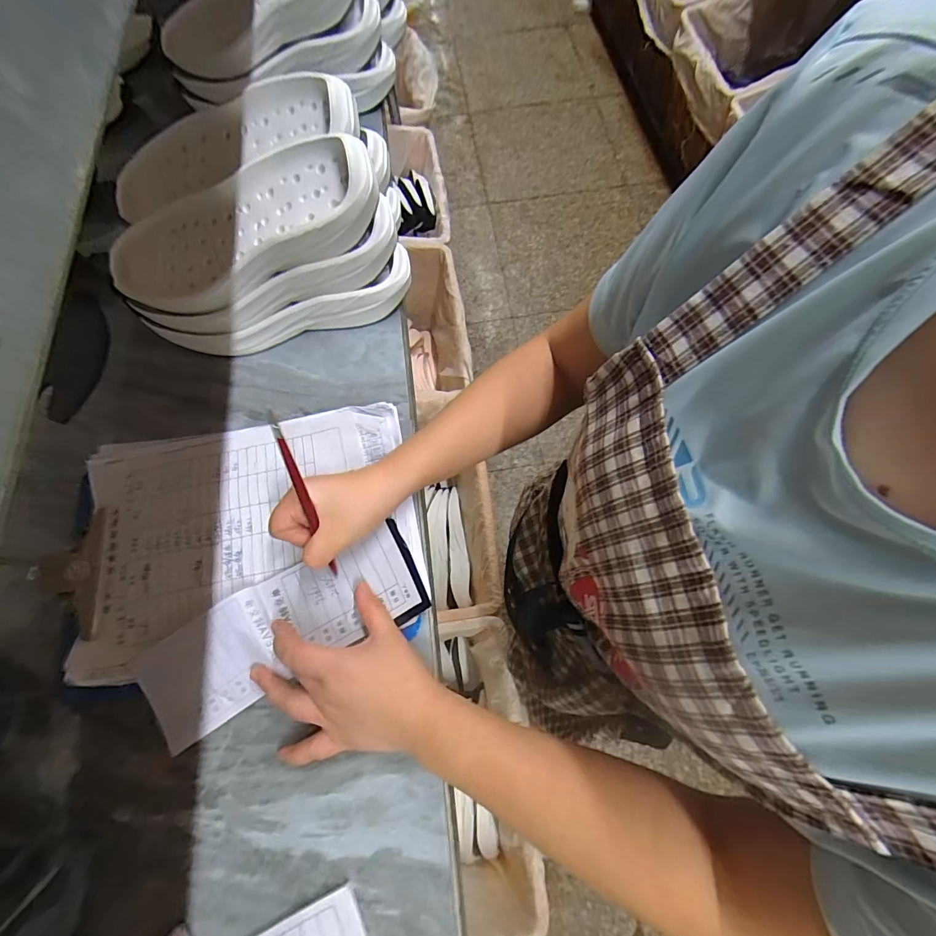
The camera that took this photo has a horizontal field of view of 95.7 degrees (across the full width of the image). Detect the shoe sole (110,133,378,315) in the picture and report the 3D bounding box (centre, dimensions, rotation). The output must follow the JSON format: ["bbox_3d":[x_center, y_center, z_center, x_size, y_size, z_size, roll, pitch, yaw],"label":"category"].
[{"bbox_3d":[-0.217,-0.228,0.416,0.286,0.045,0.111,-9,86,17],"label":"shoe sole"}]

